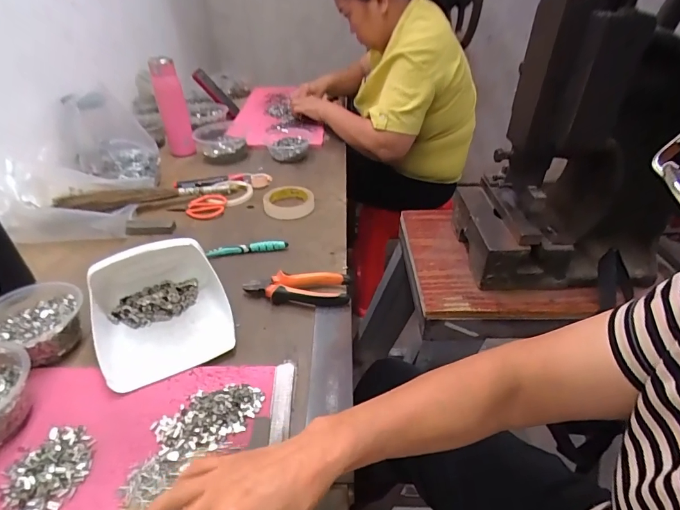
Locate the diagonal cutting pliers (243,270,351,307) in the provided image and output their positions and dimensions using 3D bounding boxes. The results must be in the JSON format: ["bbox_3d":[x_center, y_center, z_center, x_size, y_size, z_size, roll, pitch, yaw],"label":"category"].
[{"bbox_3d":[-0.062,0.048,0.565,0.146,0.029,0.052,4,37,1],"label":"diagonal cutting pliers"}]

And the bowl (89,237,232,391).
[{"bbox_3d":[-0.231,0.055,0.498,0.161,0.080,0.189,-14,39,-18],"label":"bowl"}]

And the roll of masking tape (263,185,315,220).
[{"bbox_3d":[-0.102,-0.108,0.789,0.098,0.022,0.101,-1,36,1],"label":"roll of masking tape"}]

